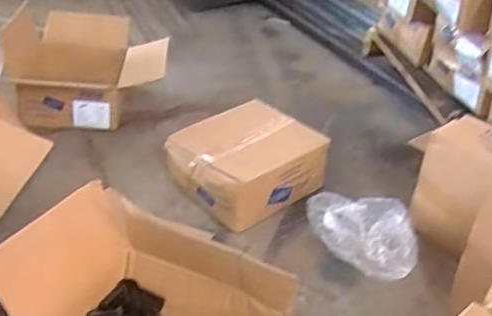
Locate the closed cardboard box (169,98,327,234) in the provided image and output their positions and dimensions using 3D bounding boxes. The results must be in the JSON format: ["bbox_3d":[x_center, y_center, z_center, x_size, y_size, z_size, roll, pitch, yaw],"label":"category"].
[{"bbox_3d":[0.002,0.012,1.373,0.330,0.152,0.279,-20,40,-34],"label":"closed cardboard box"}]

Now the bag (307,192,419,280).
[{"bbox_3d":[0.251,0.150,1.211,0.276,0.092,0.161,30,40,33],"label":"bag"}]

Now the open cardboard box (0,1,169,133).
[{"bbox_3d":[-0.454,-0.261,1.609,0.440,0.217,0.387,0,33,-9],"label":"open cardboard box"}]

